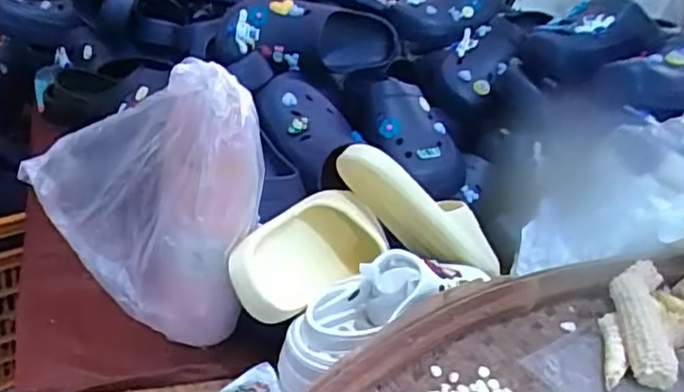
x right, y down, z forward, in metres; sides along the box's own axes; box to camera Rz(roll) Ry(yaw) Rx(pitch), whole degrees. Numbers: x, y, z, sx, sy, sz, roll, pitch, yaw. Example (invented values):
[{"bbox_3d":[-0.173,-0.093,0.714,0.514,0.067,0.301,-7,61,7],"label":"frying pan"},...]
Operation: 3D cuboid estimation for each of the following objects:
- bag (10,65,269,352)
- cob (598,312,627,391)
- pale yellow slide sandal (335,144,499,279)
[{"bbox_3d":[-0.165,0.021,0.538,0.179,0.256,0.055,3,26,-10],"label":"bag"},{"bbox_3d":[0.254,0.144,0.592,0.017,0.019,0.086,12,39,10],"label":"cob"},{"bbox_3d":[0.085,0.022,0.695,0.222,0.080,0.068,38,17,-20],"label":"pale yellow slide sandal"}]

